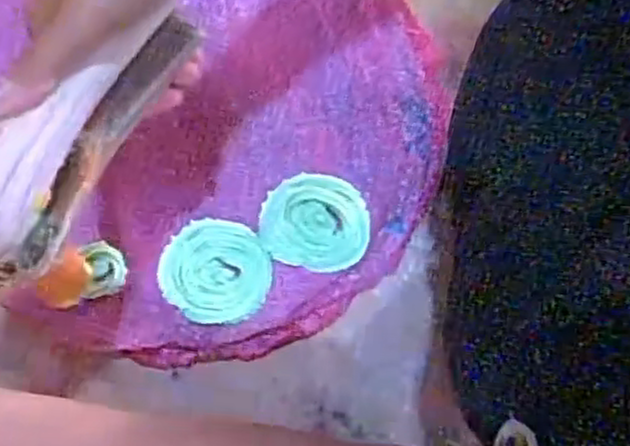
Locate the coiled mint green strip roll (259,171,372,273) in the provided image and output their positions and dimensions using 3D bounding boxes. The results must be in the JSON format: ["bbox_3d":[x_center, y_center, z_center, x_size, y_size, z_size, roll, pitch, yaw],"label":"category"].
[{"bbox_3d":[0.001,-0.001,0.532,0.074,0.008,0.066,10,78,1],"label":"coiled mint green strip roll"}]

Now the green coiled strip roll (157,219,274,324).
[{"bbox_3d":[-0.069,0.033,0.520,0.075,0.005,0.070,0,78,-1],"label":"green coiled strip roll"}]

